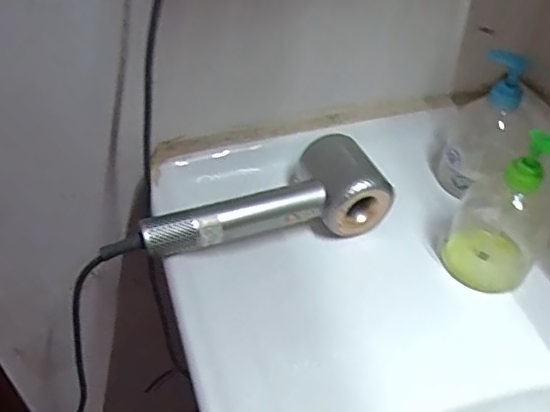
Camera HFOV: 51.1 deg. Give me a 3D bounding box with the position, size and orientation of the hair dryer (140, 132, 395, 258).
[{"bbox_3d":[-0.010,-0.003,0.572,0.241,0.063,0.084,-17,49,-18],"label":"hair dryer"}]

